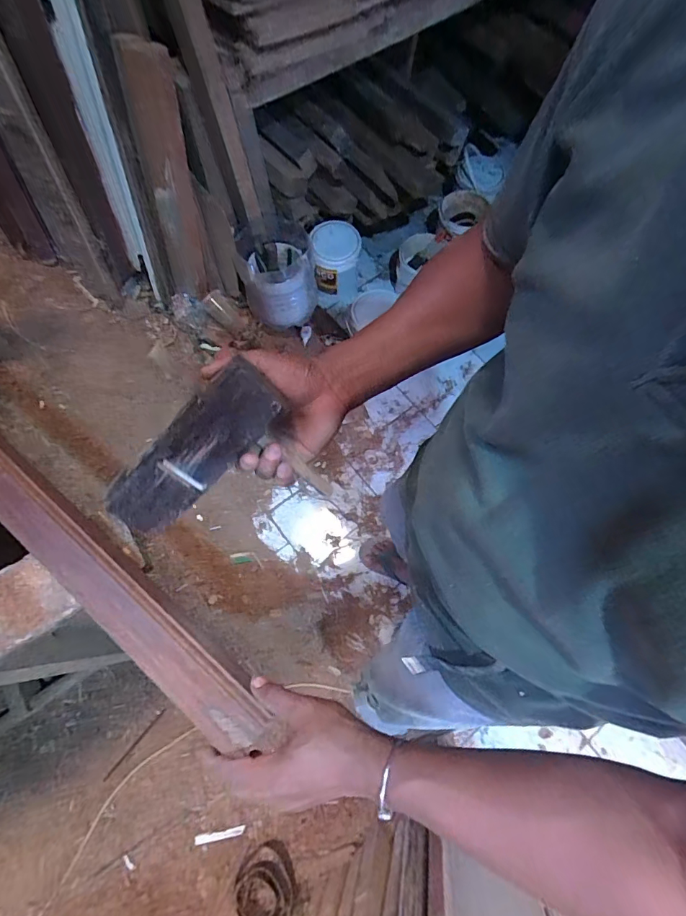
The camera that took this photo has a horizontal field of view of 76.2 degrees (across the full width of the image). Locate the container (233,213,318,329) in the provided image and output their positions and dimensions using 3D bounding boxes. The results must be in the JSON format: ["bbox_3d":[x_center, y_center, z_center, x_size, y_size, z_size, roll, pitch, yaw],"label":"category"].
[{"bbox_3d":[-0.210,-0.585,1.462,0.234,0.302,0.202,-13,71,-4],"label":"container"}]

